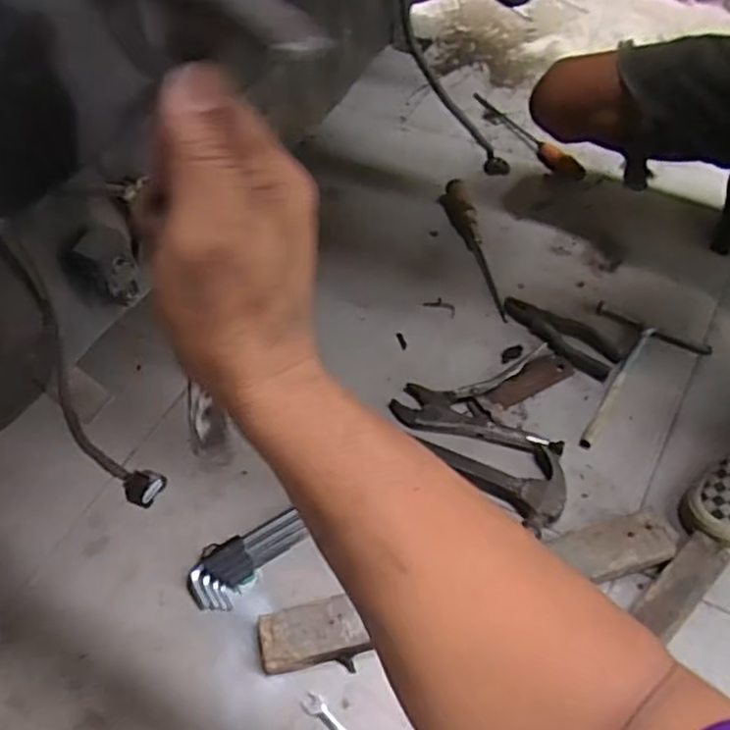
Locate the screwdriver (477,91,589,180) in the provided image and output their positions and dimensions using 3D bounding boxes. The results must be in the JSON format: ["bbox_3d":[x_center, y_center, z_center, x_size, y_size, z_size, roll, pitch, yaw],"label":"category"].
[{"bbox_3d":[0.277,-0.405,1.201,0.032,0.028,0.291,-29,57,-14],"label":"screwdriver"}]

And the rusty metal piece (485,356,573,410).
[{"bbox_3d":[0.218,0.021,0.925,0.117,0.006,0.042,-26,68,-10],"label":"rusty metal piece"}]

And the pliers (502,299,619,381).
[{"bbox_3d":[0.272,-0.047,0.968,0.057,0.014,0.177,-38,60,-19],"label":"pliers"}]

